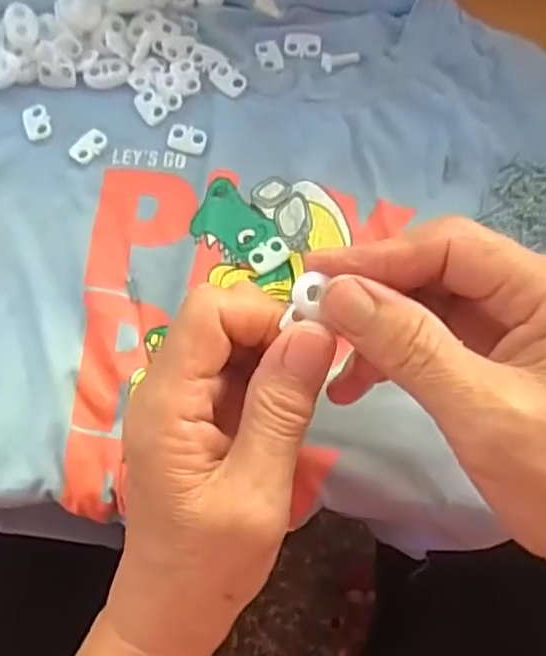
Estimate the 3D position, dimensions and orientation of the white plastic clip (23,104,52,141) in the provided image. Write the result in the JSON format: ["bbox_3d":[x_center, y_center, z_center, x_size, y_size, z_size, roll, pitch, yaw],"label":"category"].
[{"bbox_3d":[-0.115,-0.101,0.321,0.013,0.004,0.018,-19,74,-7],"label":"white plastic clip"}]

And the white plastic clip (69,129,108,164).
[{"bbox_3d":[-0.089,-0.088,0.318,0.012,0.004,0.019,40,76,11],"label":"white plastic clip"}]

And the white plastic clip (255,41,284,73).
[{"bbox_3d":[-0.002,-0.139,0.335,0.012,0.004,0.019,-16,73,-6],"label":"white plastic clip"}]

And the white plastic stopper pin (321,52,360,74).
[{"bbox_3d":[0.034,-0.136,0.334,0.019,0.004,0.011,1,72,-1],"label":"white plastic stopper pin"}]

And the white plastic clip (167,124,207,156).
[{"bbox_3d":[-0.042,-0.092,0.321,0.019,0.004,0.013,17,73,4],"label":"white plastic clip"}]

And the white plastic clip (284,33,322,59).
[{"bbox_3d":[0.015,-0.146,0.338,0.019,0.004,0.015,5,72,1],"label":"white plastic clip"}]

